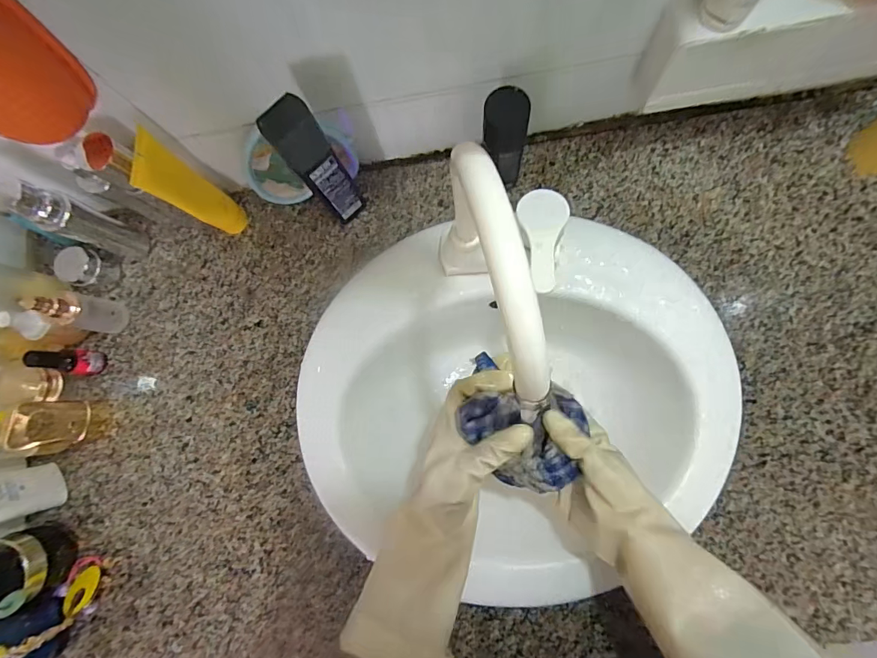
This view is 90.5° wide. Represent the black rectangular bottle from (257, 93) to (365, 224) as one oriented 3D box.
[{"bbox_3d":[-0.125,-0.170,0.472,0.044,0.189,0.039,-34,80,0],"label":"black rectangular bottle"}]

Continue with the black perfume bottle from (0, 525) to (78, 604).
[{"bbox_3d":[-0.477,0.269,0.479,0.064,0.124,0.073,-13,81,4],"label":"black perfume bottle"}]

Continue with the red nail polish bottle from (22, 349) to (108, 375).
[{"bbox_3d":[-0.445,0.039,0.522,0.025,0.090,0.029,1,82,6],"label":"red nail polish bottle"}]

